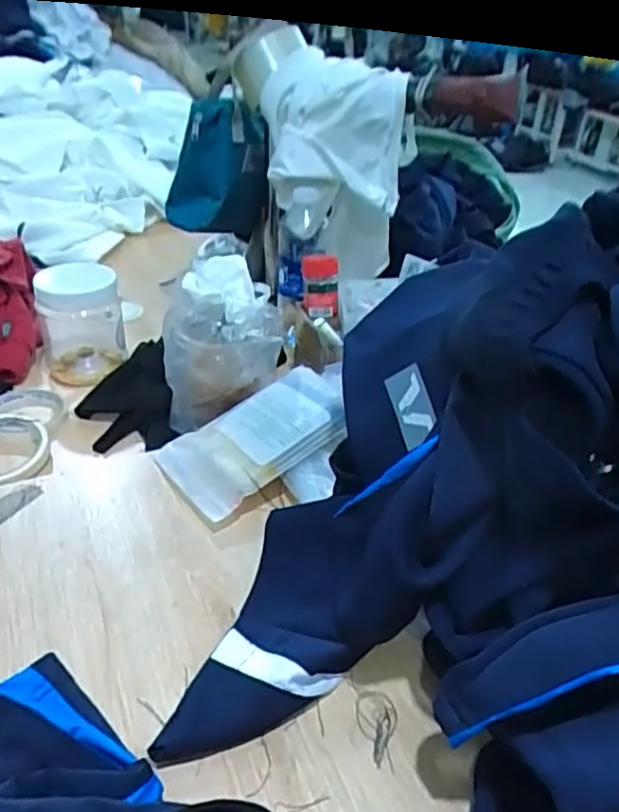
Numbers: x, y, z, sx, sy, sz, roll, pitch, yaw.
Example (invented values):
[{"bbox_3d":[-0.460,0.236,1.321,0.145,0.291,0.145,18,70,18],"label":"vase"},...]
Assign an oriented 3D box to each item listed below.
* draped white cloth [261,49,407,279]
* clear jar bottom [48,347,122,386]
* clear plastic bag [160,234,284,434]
[{"bbox_3d":[0.028,-0.296,0.838,0.170,0.253,0.111,4,34,0],"label":"draped white cloth"},{"bbox_3d":[-0.283,-0.051,0.818,0.072,0.013,0.076,2,34,-2],"label":"clear jar bottom"},{"bbox_3d":[-0.083,-0.060,0.629,0.115,0.172,0.072,-1,35,-7],"label":"clear plastic bag"}]

